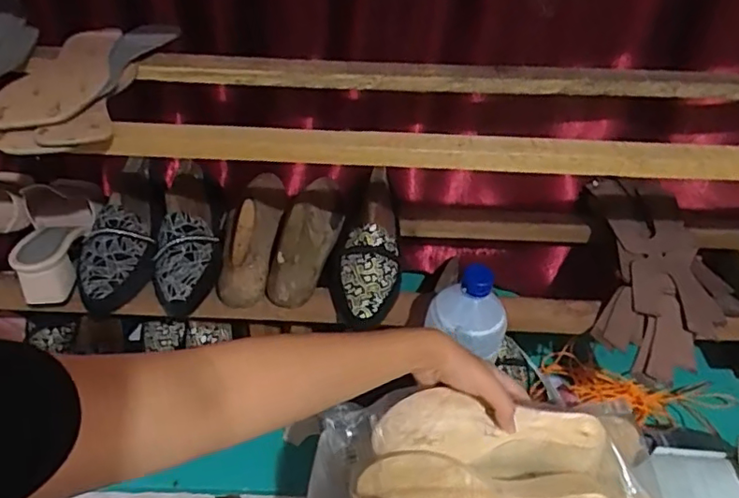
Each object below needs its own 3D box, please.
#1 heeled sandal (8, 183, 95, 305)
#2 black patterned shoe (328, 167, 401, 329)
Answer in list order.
[{"bbox_3d":[-0.383,-0.011,0.708,0.079,0.074,0.179,-11,44,-16],"label":"heeled sandal"},{"bbox_3d":[0.000,-0.015,0.720,0.088,0.070,0.224,7,42,4],"label":"black patterned shoe"}]

